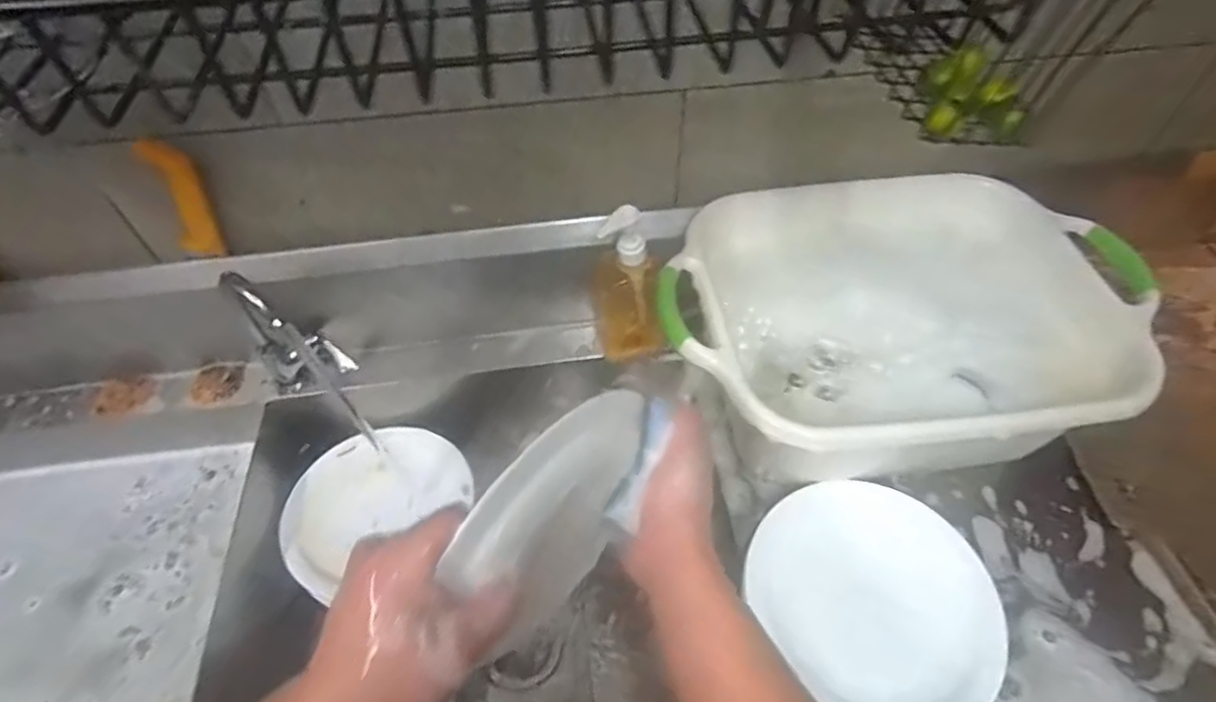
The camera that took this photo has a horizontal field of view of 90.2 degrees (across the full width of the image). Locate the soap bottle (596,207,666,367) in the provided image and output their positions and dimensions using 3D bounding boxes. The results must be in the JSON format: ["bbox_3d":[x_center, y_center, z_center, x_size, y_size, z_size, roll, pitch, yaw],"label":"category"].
[{"bbox_3d":[0.025,-0.079,0.713,0.080,0.212,0.059,0,52,2],"label":"soap bottle"}]

